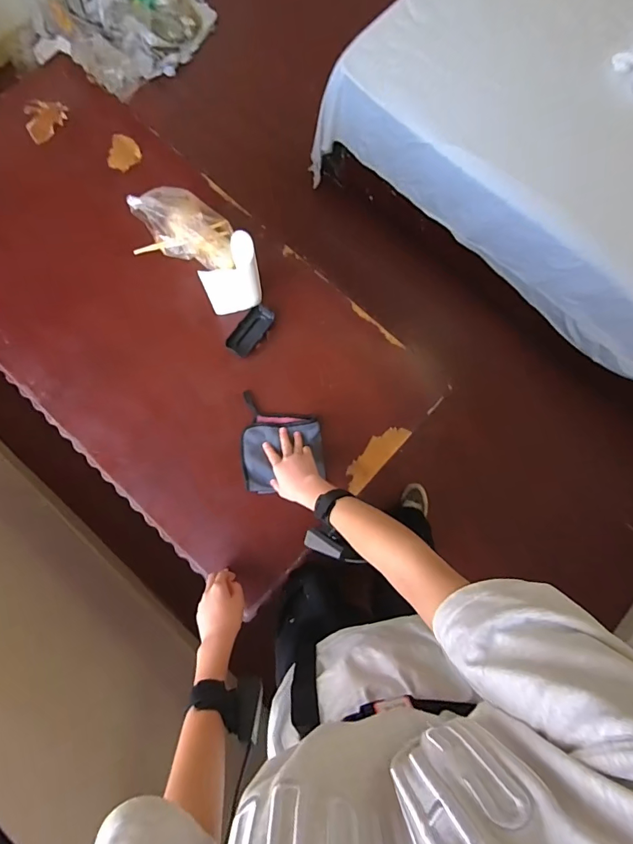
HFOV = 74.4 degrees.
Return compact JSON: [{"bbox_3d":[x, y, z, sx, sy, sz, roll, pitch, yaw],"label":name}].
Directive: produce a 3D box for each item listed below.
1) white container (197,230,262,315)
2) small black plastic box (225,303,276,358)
[{"bbox_3d":[-0.157,-0.270,0.771,0.100,0.141,0.072,-10,79,-3],"label":"white container"},{"bbox_3d":[-0.129,-0.182,0.828,0.049,0.014,0.112,38,80,6],"label":"small black plastic box"}]

